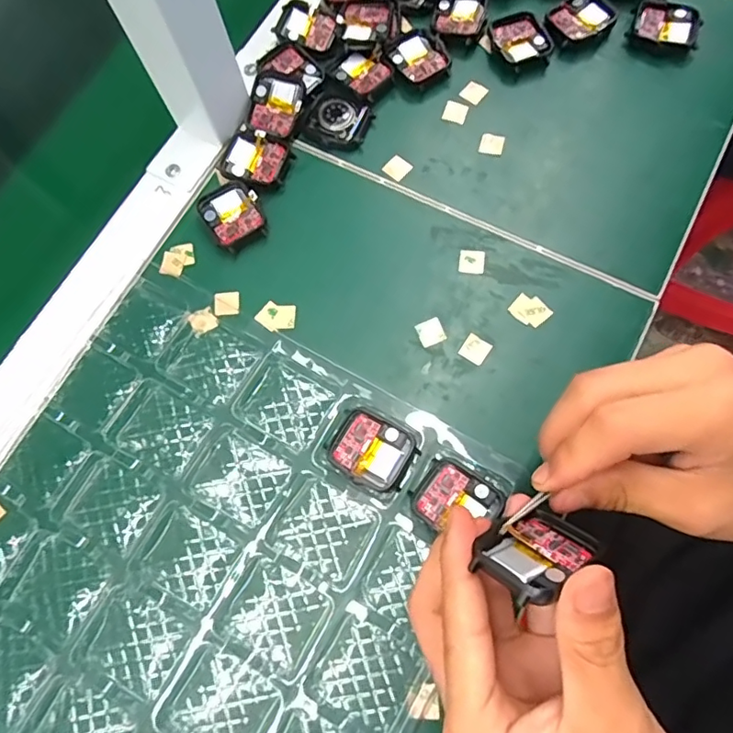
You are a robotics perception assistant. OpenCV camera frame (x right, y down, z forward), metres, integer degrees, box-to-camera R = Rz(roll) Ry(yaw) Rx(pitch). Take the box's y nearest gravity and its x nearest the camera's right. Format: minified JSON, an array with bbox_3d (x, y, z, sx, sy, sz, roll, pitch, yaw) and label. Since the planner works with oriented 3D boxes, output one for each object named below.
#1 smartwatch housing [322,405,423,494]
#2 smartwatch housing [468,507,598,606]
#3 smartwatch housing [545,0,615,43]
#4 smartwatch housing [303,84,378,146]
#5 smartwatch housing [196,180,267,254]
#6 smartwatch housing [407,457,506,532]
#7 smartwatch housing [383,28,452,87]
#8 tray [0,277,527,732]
[{"bbox_3d":[0.003,0.048,0.305,0.045,0.014,0.036,29,76,12],"label":"smartwatch housing"},{"bbox_3d":[0.065,0.071,0.211,0.049,0.035,0.006,-19,116,-38],"label":"smartwatch housing"},{"bbox_3d":[0.154,-0.252,0.391,0.044,0.010,0.038,-40,74,-9],"label":"smartwatch housing"},{"bbox_3d":[-0.020,-0.173,0.374,0.044,0.007,0.041,23,75,10],"label":"smartwatch housing"},{"bbox_3d":[-0.088,-0.101,0.356,0.037,0.010,0.045,-36,73,-8],"label":"smartwatch housing"},{"bbox_3d":[0.048,0.072,0.293,0.043,0.012,0.036,34,77,13],"label":"smartwatch housing"},{"bbox_3d":[0.035,-0.221,0.384,0.040,0.007,0.044,-32,73,-7],"label":"smartwatch housing"},{"bbox_3d":[-0.093,0.106,0.291,0.266,0.016,0.258,27,75,12],"label":"tray"}]

